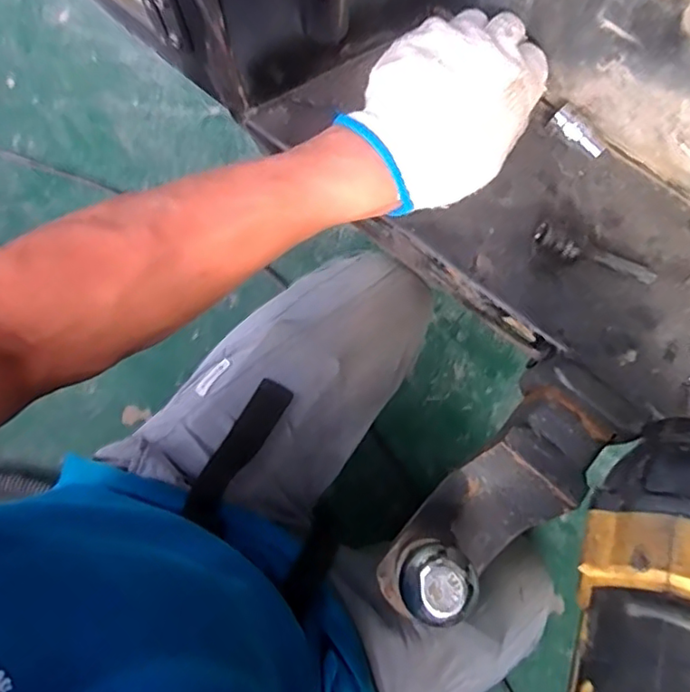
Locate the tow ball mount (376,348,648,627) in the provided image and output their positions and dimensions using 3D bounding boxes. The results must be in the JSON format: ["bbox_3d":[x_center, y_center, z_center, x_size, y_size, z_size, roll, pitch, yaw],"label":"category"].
[{"bbox_3d":[0.101,0.104,0.405,0.068,0.097,0.195,36,88,6],"label":"tow ball mount"}]

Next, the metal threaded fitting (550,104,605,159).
[{"bbox_3d":[0.151,-0.137,0.396,0.015,0.021,0.038,-40,81,-10],"label":"metal threaded fitting"}]

